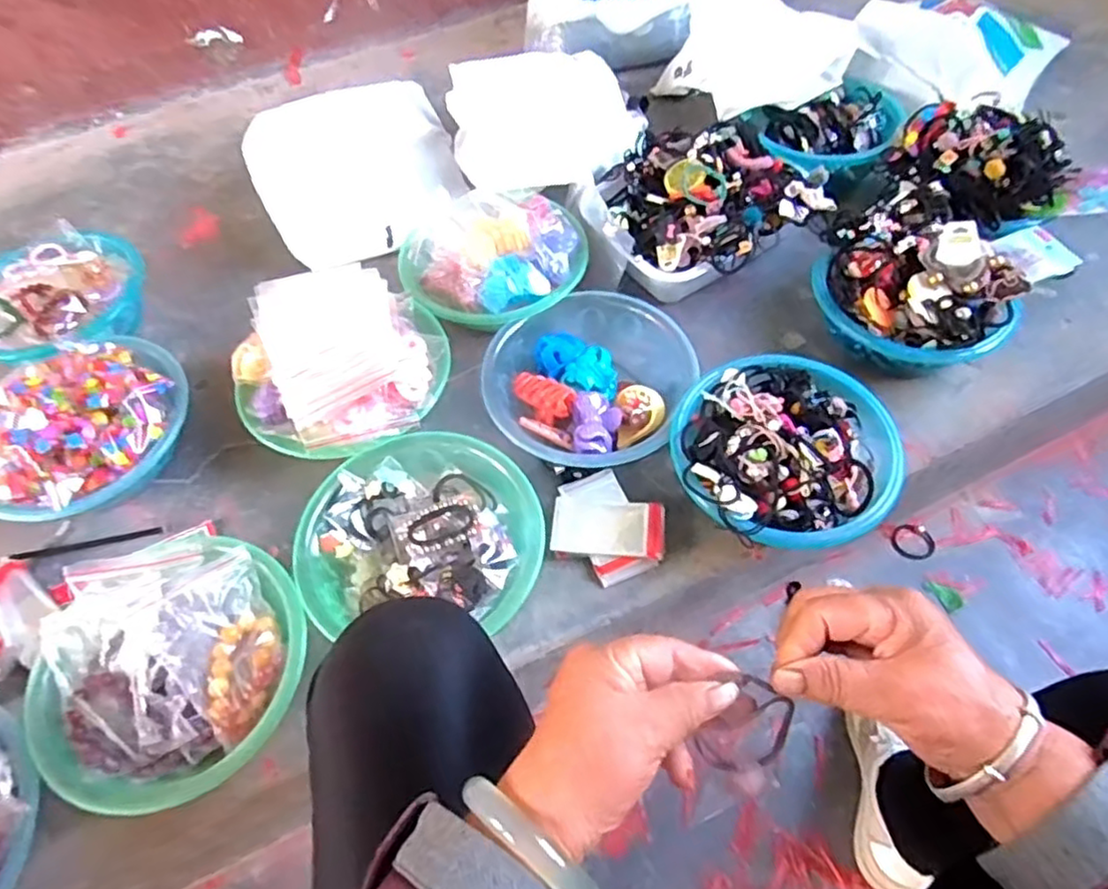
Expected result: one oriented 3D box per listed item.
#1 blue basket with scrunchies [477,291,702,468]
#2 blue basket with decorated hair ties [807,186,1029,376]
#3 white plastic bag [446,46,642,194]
[{"bbox_3d":[0.038,-0.070,0.801,0.218,0.079,0.219,-2,57,3],"label":"blue basket with scrunchies"},{"bbox_3d":[0.429,-0.191,0.815,0.229,0.129,0.228,-35,62,-17],"label":"blue basket with decorated hair ties"},{"bbox_3d":[-0.011,-0.492,1.041,0.285,0.105,0.217,-18,58,-8],"label":"white plastic bag"}]

